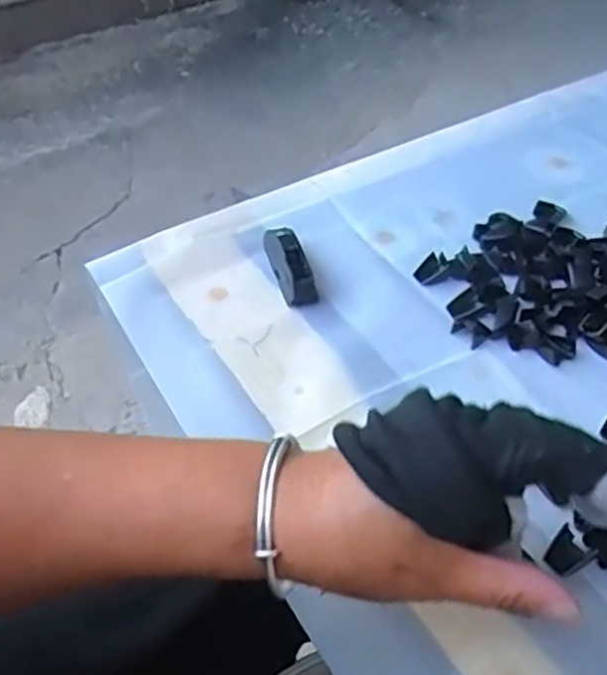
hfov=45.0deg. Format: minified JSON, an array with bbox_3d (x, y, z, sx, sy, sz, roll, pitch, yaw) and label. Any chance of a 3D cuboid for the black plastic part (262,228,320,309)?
[{"bbox_3d":[-0.011,-0.052,0.505,0.022,0.016,0.076,-12,47,-11],"label":"black plastic part"}]

